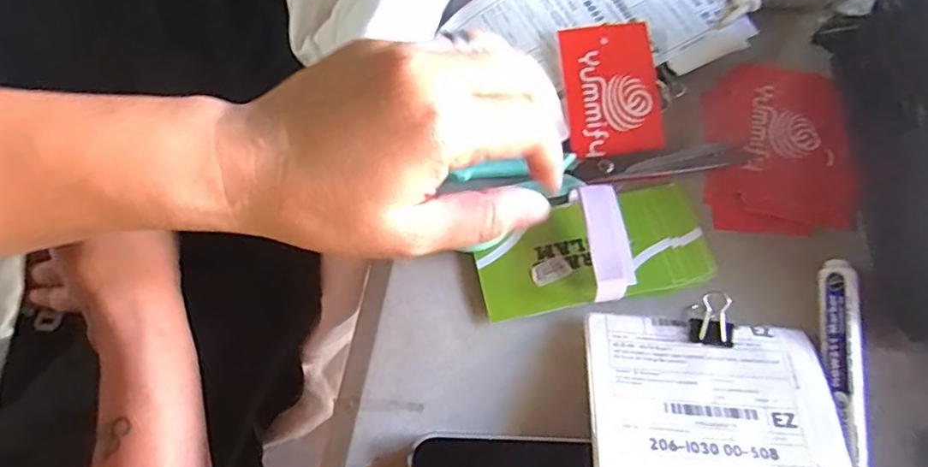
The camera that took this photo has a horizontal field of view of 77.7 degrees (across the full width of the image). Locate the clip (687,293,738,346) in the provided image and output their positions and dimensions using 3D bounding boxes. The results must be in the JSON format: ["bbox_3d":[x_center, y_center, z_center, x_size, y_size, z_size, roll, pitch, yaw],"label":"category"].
[{"bbox_3d":[0.112,0.040,0.263,0.020,0.017,0.023,10,65,7],"label":"clip"}]

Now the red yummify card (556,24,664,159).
[{"bbox_3d":[0.080,-0.078,0.311,0.049,0.004,0.073,-5,80,-1],"label":"red yummify card"}]

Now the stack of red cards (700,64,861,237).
[{"bbox_3d":[0.167,-0.049,0.310,0.076,0.009,0.105,4,64,4],"label":"stack of red cards"}]

